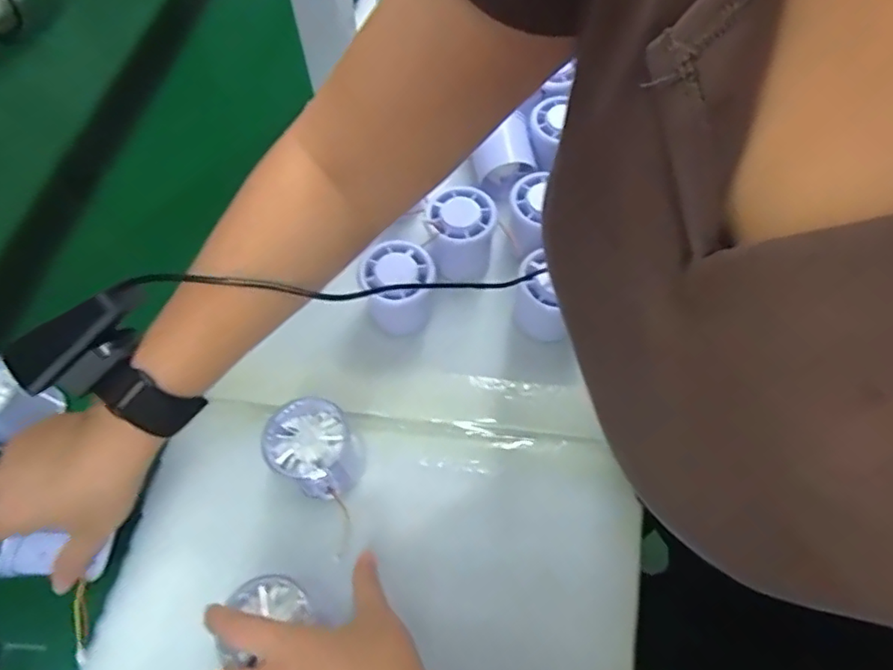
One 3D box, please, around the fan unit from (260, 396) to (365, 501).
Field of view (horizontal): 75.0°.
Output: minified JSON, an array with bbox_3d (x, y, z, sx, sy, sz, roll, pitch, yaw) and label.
[{"bbox_3d":[-0.088,0.079,0.400,0.055,0.070,0.055,0,63,0],"label":"fan unit"}]

